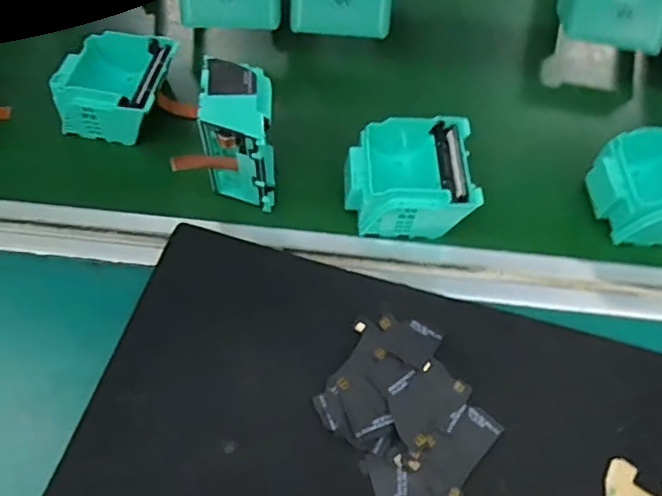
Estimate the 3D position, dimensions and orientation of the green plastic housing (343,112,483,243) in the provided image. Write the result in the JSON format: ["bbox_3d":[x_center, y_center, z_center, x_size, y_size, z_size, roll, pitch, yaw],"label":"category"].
[{"bbox_3d":[0.051,-0.045,0.377,0.081,0.032,0.079,0,57,-7],"label":"green plastic housing"}]

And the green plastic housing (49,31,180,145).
[{"bbox_3d":[-0.156,-0.118,0.417,0.076,0.036,0.078,11,56,1],"label":"green plastic housing"}]

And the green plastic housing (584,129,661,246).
[{"bbox_3d":[0.226,-0.041,0.391,0.089,0.041,0.080,0,55,-2],"label":"green plastic housing"}]

